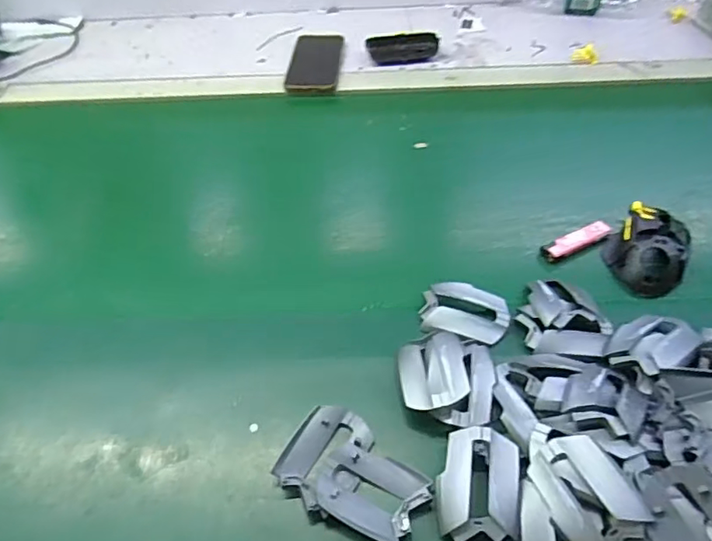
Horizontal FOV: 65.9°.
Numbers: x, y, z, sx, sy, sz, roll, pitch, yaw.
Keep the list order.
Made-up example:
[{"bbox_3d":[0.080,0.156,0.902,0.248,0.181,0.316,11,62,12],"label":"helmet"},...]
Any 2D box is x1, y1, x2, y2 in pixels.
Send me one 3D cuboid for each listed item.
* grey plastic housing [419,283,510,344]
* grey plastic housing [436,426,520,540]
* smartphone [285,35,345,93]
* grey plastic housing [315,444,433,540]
[{"bbox_3d":[0.100,0.039,0.507,0.078,0.012,0.056,16,52,15],"label":"grey plastic housing"},{"bbox_3d":[0.091,0.160,0.412,0.057,0.025,0.077,7,50,8],"label":"grey plastic housing"},{"bbox_3d":[-0.060,-0.317,0.837,0.077,0.009,0.160,1,50,3],"label":"smartphone"},{"bbox_3d":[0.011,0.167,0.415,0.080,0.019,0.057,22,54,20],"label":"grey plastic housing"}]

